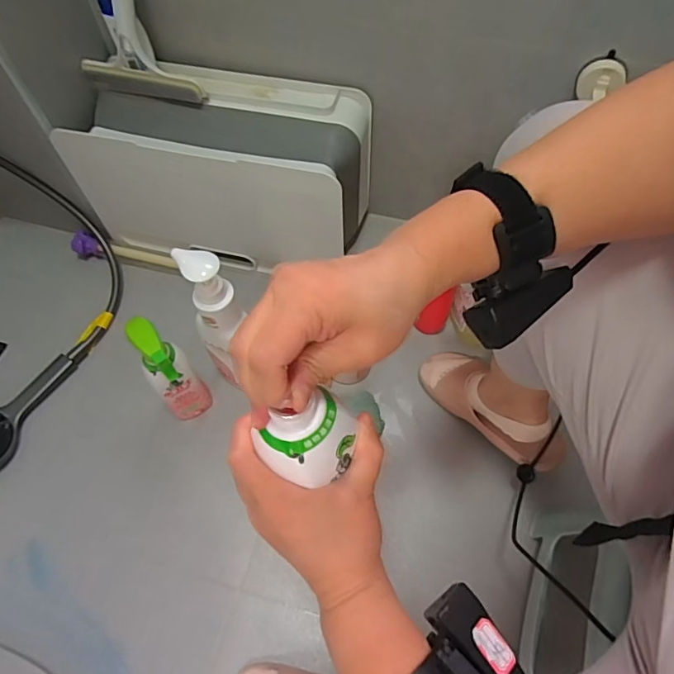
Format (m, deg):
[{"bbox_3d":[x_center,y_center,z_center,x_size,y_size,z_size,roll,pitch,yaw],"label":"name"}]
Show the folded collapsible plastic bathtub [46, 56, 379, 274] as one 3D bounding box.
[{"bbox_3d":[-0.194,-0.295,0.876,0.472,0.236,0.219,13,63,8],"label":"folded collapsible plastic bathtub"}]

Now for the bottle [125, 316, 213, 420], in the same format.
[{"bbox_3d":[-0.241,0.053,0.721,0.064,0.225,0.087,-37,67,-17],"label":"bottle"}]

